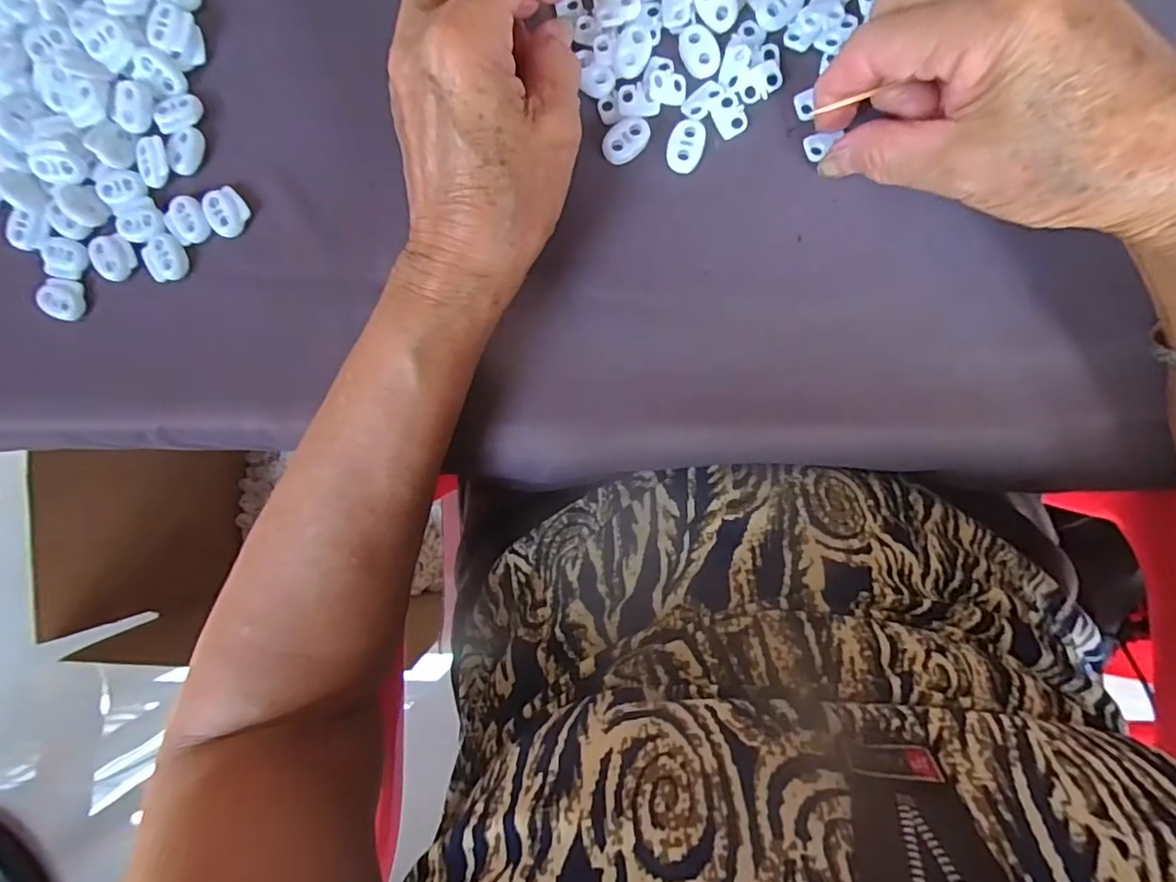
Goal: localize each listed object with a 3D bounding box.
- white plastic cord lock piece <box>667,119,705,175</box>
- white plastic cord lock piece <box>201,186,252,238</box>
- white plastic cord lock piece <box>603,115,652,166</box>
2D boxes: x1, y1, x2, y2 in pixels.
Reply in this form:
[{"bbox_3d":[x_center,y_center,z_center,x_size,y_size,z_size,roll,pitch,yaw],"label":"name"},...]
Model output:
[{"bbox_3d":[0.043,-0.129,0.257,0.015,0.004,0.023,12,93,5],"label":"white plastic cord lock piece"},{"bbox_3d":[-0.172,-0.109,0.278,0.019,0.006,0.021,-43,88,5],"label":"white plastic cord lock piece"},{"bbox_3d":[0.017,-0.133,0.258,0.023,0.004,0.015,-35,89,5],"label":"white plastic cord lock piece"}]

